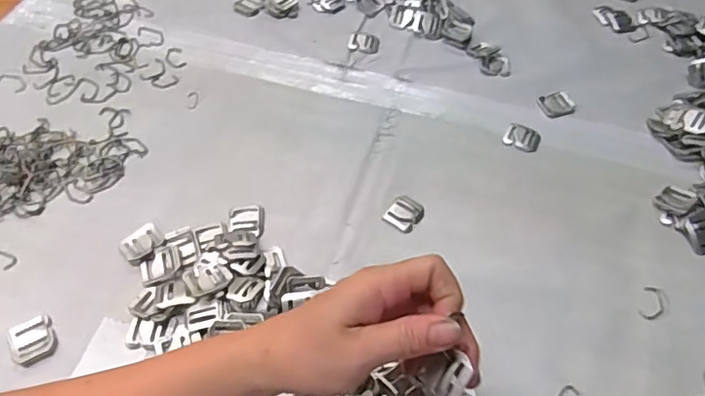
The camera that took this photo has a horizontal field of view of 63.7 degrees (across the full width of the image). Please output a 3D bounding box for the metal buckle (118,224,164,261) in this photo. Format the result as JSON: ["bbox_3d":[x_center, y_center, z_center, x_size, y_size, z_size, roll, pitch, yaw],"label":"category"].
[{"bbox_3d":[-0.181,0.039,0.490,0.028,0.004,0.035,38,61,24],"label":"metal buckle"}]

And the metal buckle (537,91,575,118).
[{"bbox_3d":[0.224,-0.102,0.619,0.041,0.004,0.033,-19,56,-16],"label":"metal buckle"}]

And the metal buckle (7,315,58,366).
[{"bbox_3d":[-0.248,0.110,0.440,0.032,0.004,0.037,-21,57,-17],"label":"metal buckle"}]

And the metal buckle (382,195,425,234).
[{"bbox_3d":[0.048,0.013,0.522,0.031,0.004,0.037,34,59,21],"label":"metal buckle"}]

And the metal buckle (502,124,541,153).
[{"bbox_3d":[0.177,-0.063,0.588,0.036,0.004,0.034,18,55,11],"label":"metal buckle"}]

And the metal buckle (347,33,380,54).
[{"bbox_3d":[0.013,-0.184,0.674,0.037,0.006,0.033,4,53,1],"label":"metal buckle"}]

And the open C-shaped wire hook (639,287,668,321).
[{"bbox_3d":[0.253,0.089,0.474,0.020,0.004,0.033,21,55,14],"label":"open C-shaped wire hook"}]

